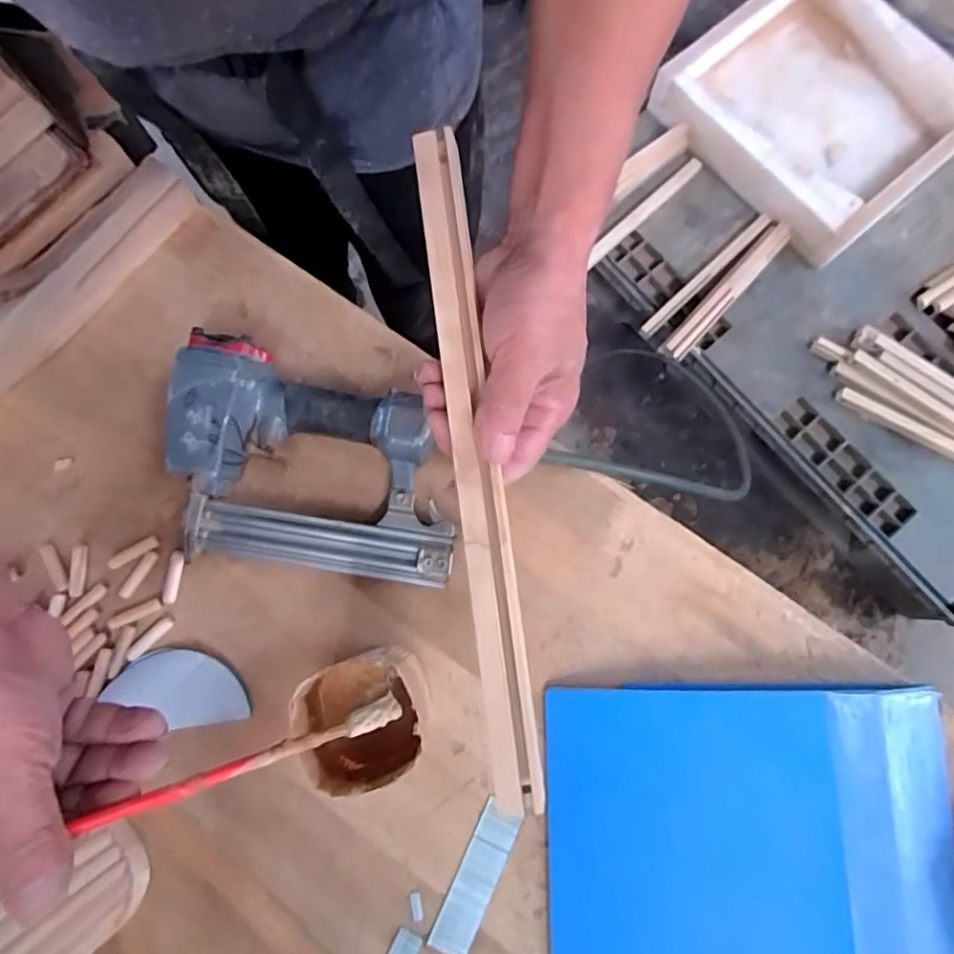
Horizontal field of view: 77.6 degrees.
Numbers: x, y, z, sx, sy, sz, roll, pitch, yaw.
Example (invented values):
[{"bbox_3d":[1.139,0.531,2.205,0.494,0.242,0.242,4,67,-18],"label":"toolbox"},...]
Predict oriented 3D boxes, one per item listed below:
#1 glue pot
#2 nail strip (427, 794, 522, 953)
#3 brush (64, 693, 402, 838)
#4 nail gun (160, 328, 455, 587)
[{"bbox_3d":[-0.079,0.164,0.408,0.081,0.089,0.076,0,78,1],"label":"glue pot"},{"bbox_3d":[-0.001,0.293,0.431,0.027,0.004,0.104,24,79,6],"label":"nail strip"},{"bbox_3d":[-0.150,0.147,0.272,0.248,0.014,0.014,-9,76,-31],"label":"brush"},{"bbox_3d":[-0.122,-0.011,0.453,0.213,0.067,0.161,6,78,2],"label":"nail gun"}]

